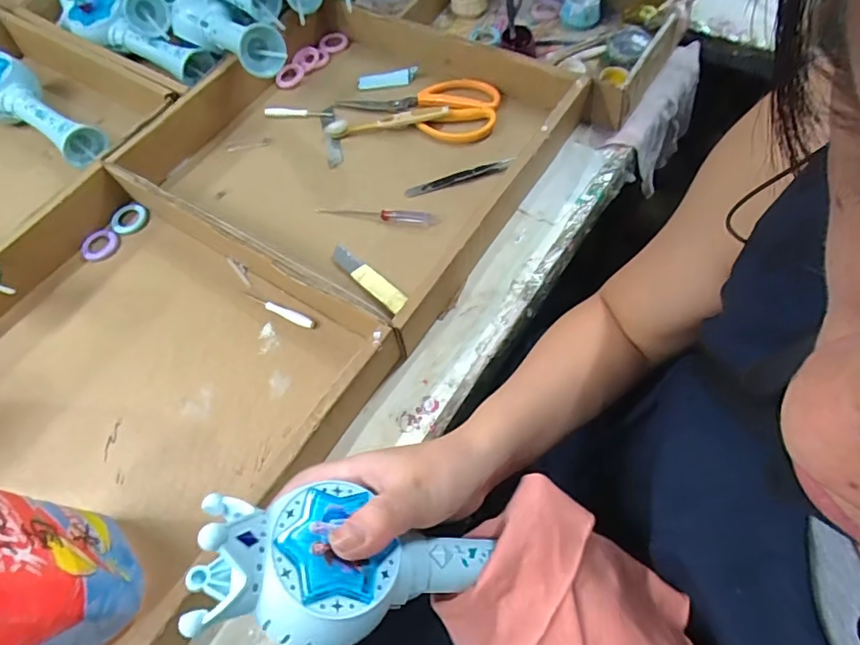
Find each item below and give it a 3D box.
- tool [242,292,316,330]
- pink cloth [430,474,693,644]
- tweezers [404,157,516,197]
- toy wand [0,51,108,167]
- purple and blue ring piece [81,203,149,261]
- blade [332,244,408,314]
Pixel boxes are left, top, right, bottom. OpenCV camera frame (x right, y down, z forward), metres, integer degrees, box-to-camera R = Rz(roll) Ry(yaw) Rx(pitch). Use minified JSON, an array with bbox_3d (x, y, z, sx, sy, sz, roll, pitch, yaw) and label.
[{"bbox_3d":[-0.144,-0.013,0.475,0.083,0.008,0.010,23,67,15],"label":"tool"},{"bbox_3d":[0.083,0.176,0.300,0.137,0.073,0.109,32,68,17],"label":"pink cloth"},{"bbox_3d":[0.031,-0.152,0.530,0.115,0.010,0.014,-16,63,-4],"label":"tweezers"},{"bbox_3d":[-0.475,-0.253,0.591,0.228,0.054,0.074,34,70,20],"label":"toy wand"},{"bbox_3d":[-0.335,-0.097,0.539,0.040,0.006,0.077,35,70,20],"label":"purple and blue ring piece"},{"bbox_3d":[-0.060,-0.044,0.484,0.095,0.004,0.021,40,72,21],"label":"blade"}]

